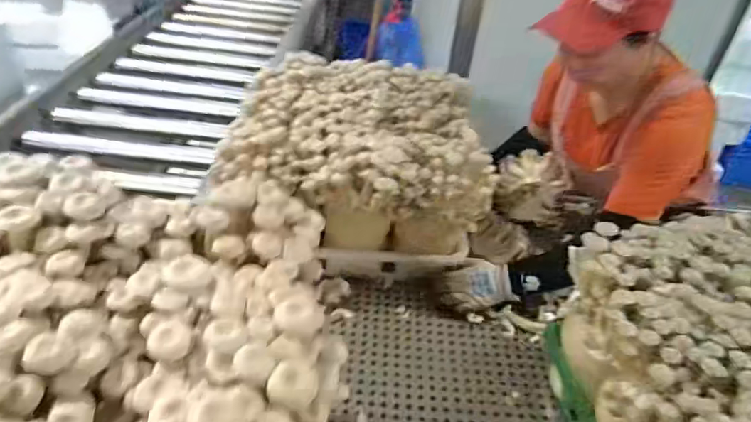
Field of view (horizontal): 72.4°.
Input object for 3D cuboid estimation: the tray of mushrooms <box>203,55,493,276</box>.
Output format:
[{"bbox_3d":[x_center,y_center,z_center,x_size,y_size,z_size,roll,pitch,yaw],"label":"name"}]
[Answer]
[{"bbox_3d":[-0.024,-0.086,1.091,0.480,0.302,0.457,6,35,0],"label":"tray of mushrooms"}]

